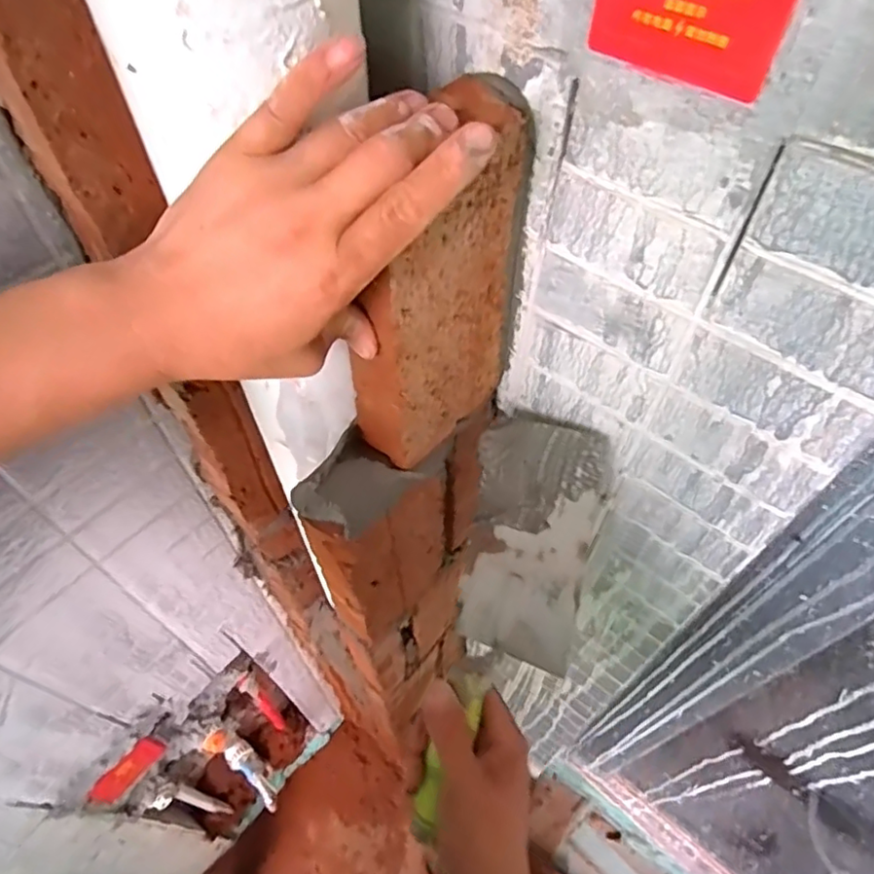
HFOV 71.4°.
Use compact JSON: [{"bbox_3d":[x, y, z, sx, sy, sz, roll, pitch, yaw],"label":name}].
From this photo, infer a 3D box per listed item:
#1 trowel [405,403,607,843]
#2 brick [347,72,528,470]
[{"bbox_3d":[0.050,0.132,0.441,0.095,0.075,0.289,16,87,10],"label":"trowel"},{"bbox_3d":[-0.002,-0.083,0.367,0.043,0.211,0.116,36,62,23],"label":"brick"}]

